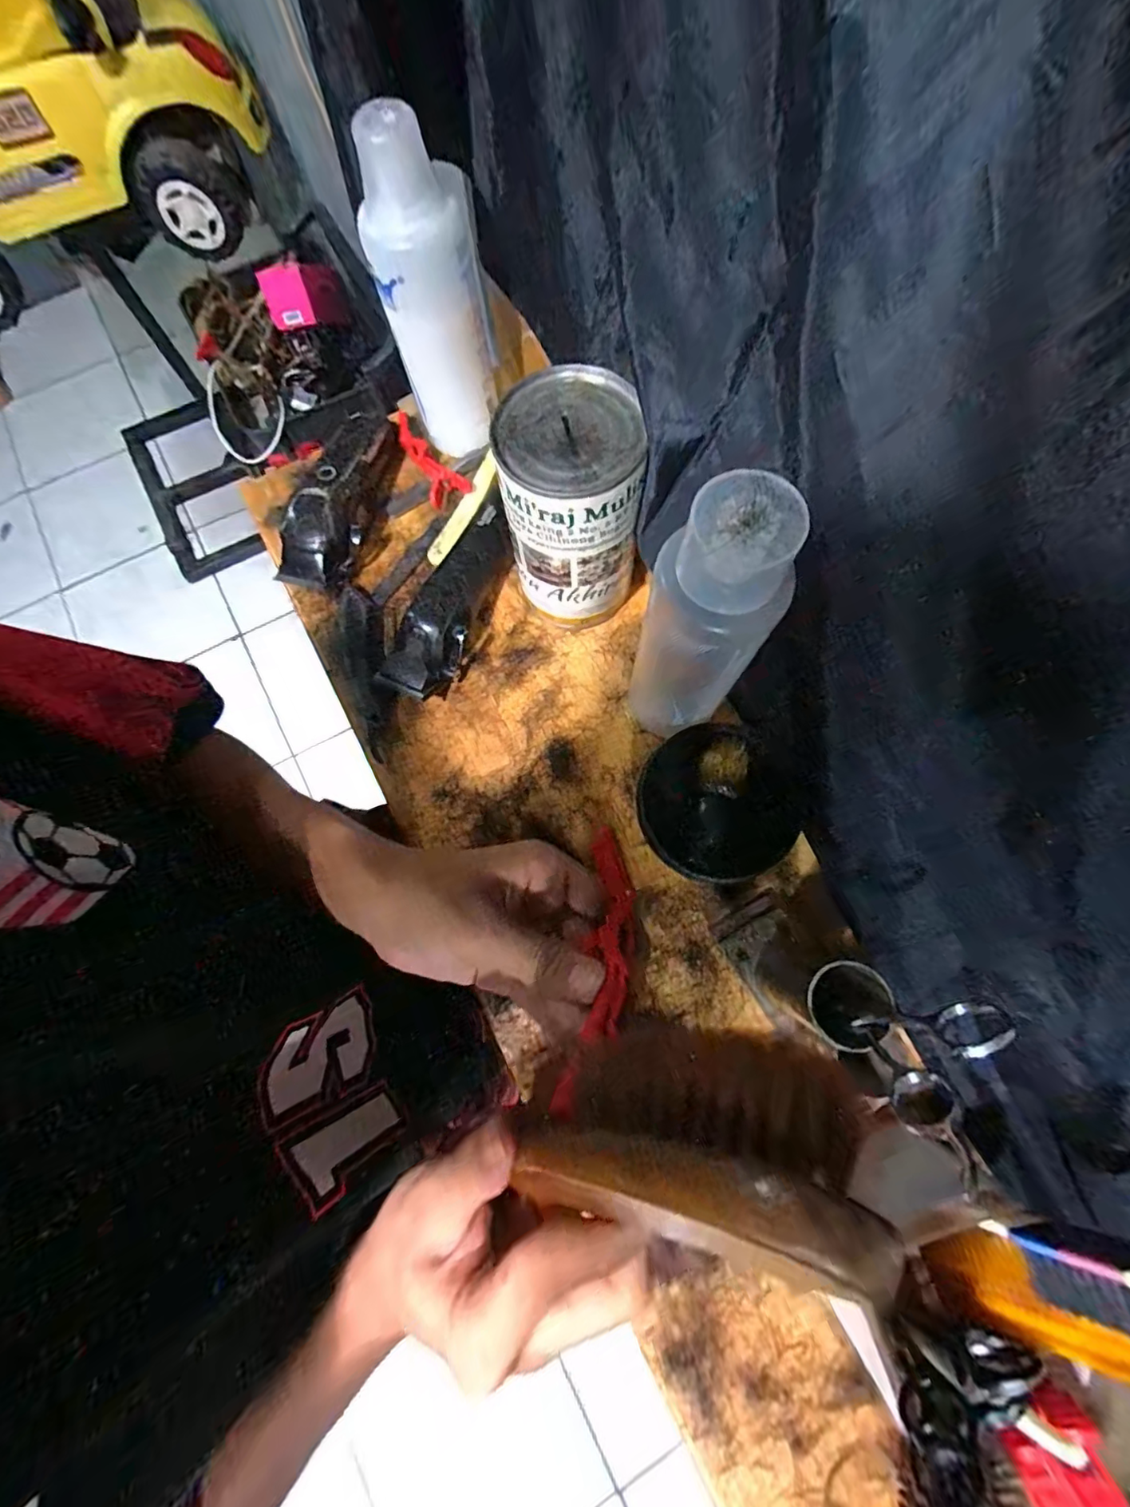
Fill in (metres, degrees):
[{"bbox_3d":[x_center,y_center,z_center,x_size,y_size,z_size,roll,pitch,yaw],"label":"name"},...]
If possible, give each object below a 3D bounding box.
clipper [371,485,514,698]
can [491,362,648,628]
[{"bbox_3d":[-0.079,-0.112,0.392,0.047,0.041,0.156,26,76,9],"label":"clipper"},{"bbox_3d":[0.003,-0.153,0.348,0.078,0.143,0.081,0,74,2],"label":"can"}]

